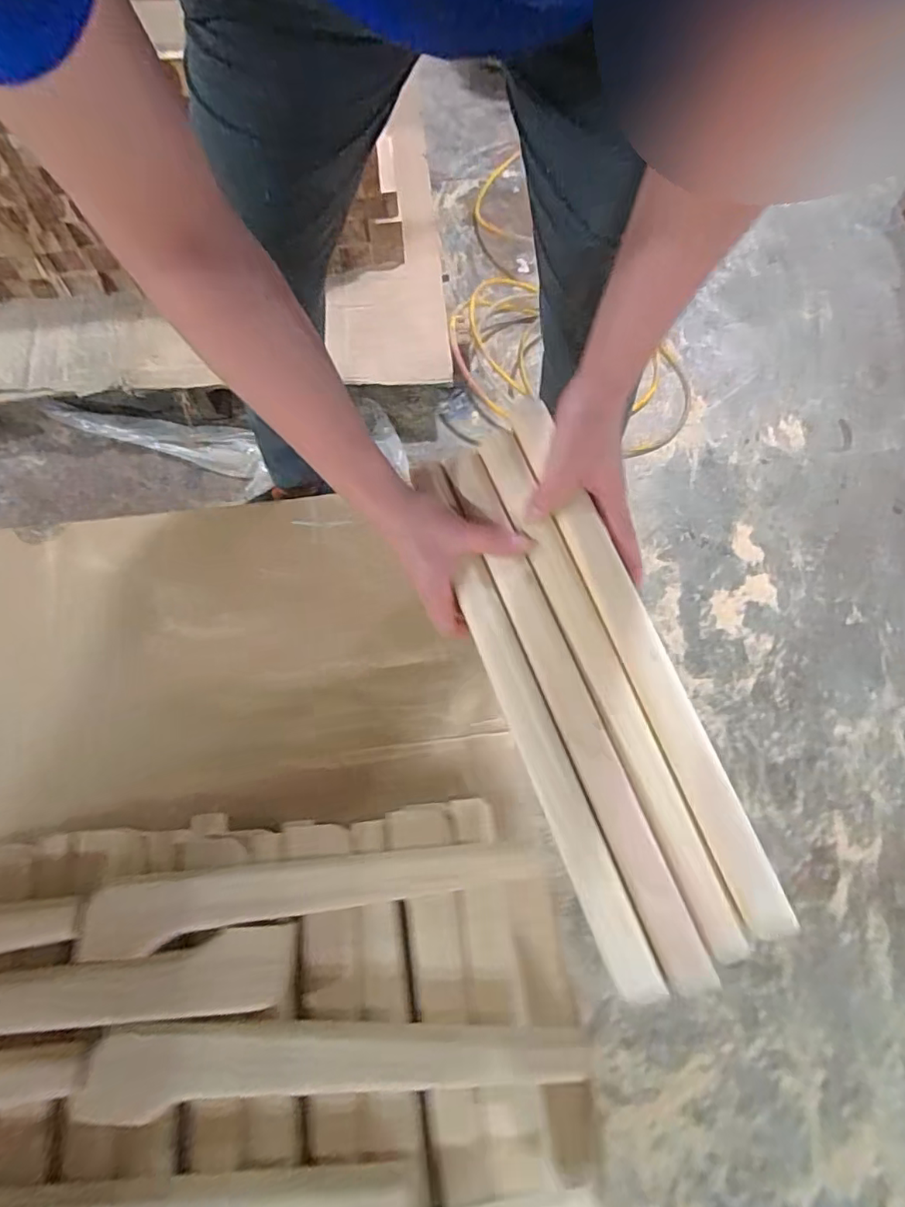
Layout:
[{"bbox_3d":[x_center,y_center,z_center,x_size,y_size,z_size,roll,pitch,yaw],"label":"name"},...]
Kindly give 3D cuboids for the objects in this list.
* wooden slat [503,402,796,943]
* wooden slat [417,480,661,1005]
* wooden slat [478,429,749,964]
[{"bbox_3d":[0.136,0.031,0.389,0.030,0.017,0.414,-22,81,-10],"label":"wooden slat"},{"bbox_3d":[0.052,0.075,0.394,0.034,0.014,0.405,-19,78,-9],"label":"wooden slat"},{"bbox_3d":[0.112,0.053,0.392,0.030,0.014,0.403,-21,81,-10],"label":"wooden slat"}]

